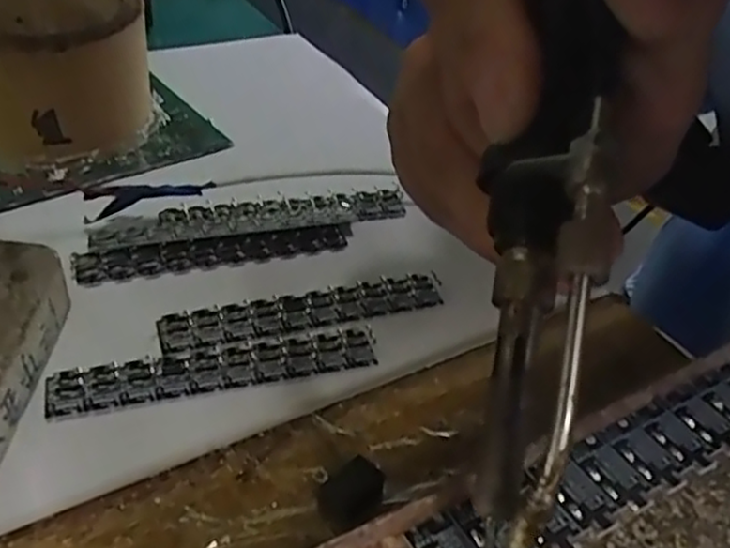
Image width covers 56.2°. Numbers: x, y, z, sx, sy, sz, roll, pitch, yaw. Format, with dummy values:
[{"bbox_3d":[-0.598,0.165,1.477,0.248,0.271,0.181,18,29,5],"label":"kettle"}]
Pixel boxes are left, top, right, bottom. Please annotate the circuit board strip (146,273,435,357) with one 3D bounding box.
[{"bbox_3d":[-0.022,0.013,0.258,0.106,0.004,0.021,-9,43,-22],"label":"circuit board strip"}]

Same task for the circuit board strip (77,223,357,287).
[{"bbox_3d":[-0.058,-0.010,0.277,0.109,0.006,0.014,-7,42,-20],"label":"circuit board strip"}]

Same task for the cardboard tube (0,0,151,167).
[{"bbox_3d":[-0.149,-0.098,0.321,0.088,0.063,0.097,1,40,-11],"label":"cardboard tube"}]

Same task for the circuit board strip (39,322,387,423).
[{"bbox_3d":[-0.049,0.032,0.232,0.107,0.004,0.020,-7,42,-19],"label":"circuit board strip"}]

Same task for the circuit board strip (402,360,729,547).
[{"bbox_3d":[0.058,0.041,0.151,0.106,0.004,0.020,-16,46,-28],"label":"circuit board strip"}]

